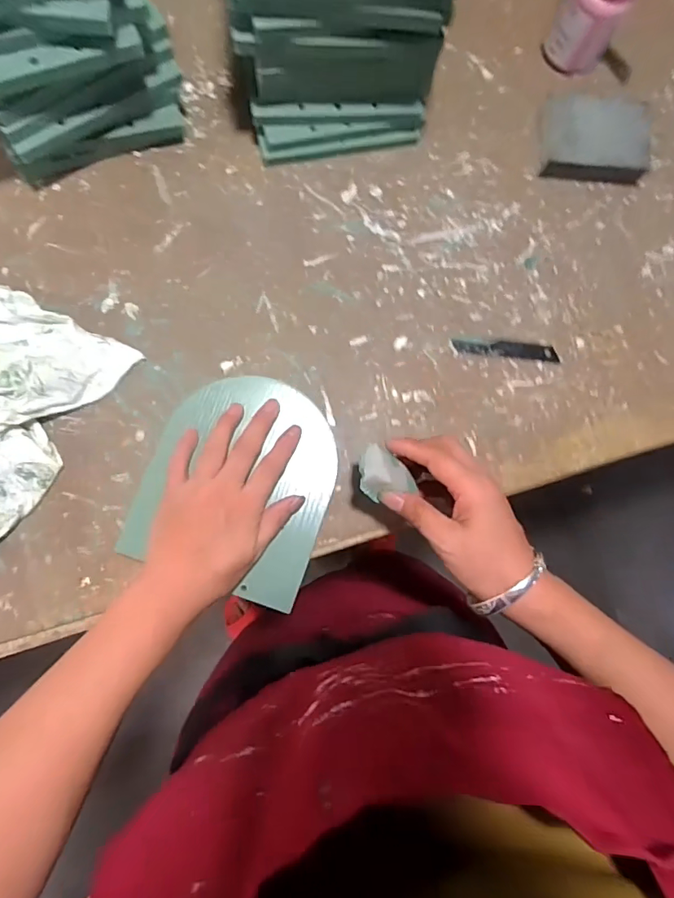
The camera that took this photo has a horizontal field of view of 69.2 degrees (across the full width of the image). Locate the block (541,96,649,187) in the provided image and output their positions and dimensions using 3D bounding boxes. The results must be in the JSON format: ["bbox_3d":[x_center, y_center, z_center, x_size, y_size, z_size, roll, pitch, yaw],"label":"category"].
[{"bbox_3d":[0.238,-0.288,0.452,0.092,0.024,0.071,4,84,-4],"label":"block"}]

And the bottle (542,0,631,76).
[{"bbox_3d":[0.231,-0.394,0.429,0.054,0.094,0.050,0,85,-4],"label":"bottle"}]

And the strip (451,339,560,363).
[{"bbox_3d":[0.151,-0.089,0.436,0.097,0.004,0.015,4,84,-4],"label":"strip"}]

